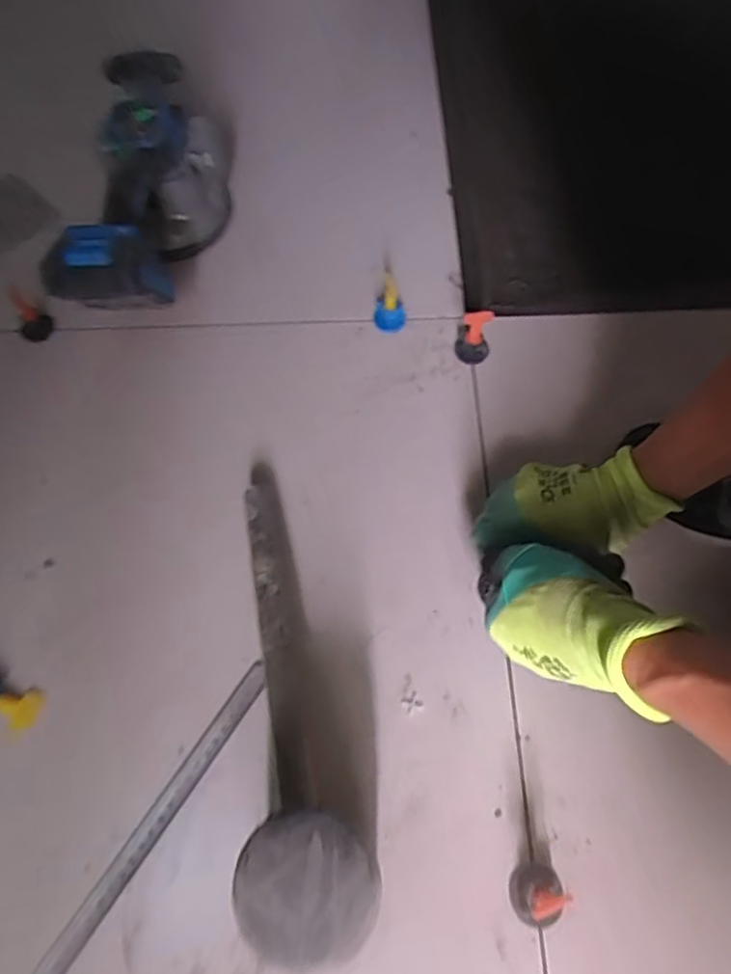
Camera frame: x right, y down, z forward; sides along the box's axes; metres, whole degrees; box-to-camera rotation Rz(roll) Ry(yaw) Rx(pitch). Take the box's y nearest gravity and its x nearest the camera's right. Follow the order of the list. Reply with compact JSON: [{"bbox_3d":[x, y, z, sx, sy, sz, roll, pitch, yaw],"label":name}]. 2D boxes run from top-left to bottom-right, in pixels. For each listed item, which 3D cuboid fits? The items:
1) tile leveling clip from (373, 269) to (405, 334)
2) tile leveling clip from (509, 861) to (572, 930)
[{"bbox_3d":[0.024,-0.181,0.617,0.030,0.046,0.042,-2,63,0],"label":"tile leveling clip"},{"bbox_3d":[0.110,0.259,0.400,0.031,0.037,0.034,0,63,1],"label":"tile leveling clip"}]

